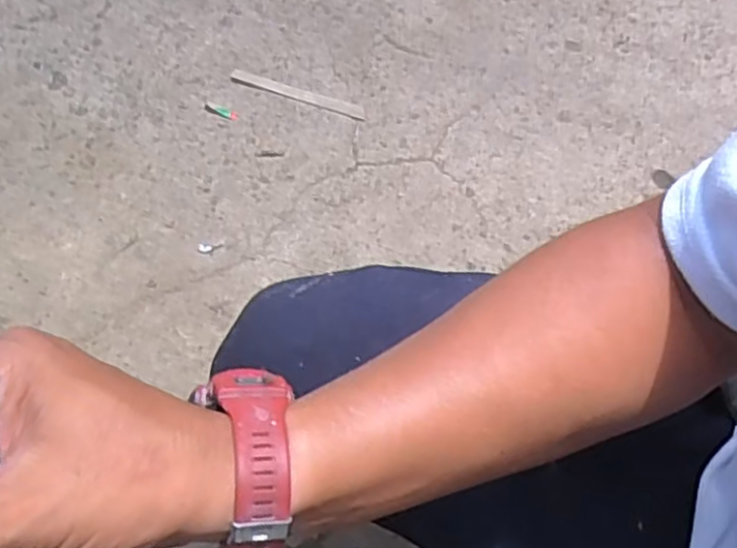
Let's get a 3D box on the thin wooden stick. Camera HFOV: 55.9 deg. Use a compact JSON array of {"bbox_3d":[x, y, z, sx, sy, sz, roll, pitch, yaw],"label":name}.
[{"bbox_3d":[-0.098,-0.252,0.966,0.195,0.005,0.020,17,66,7],"label":"thin wooden stick"}]

